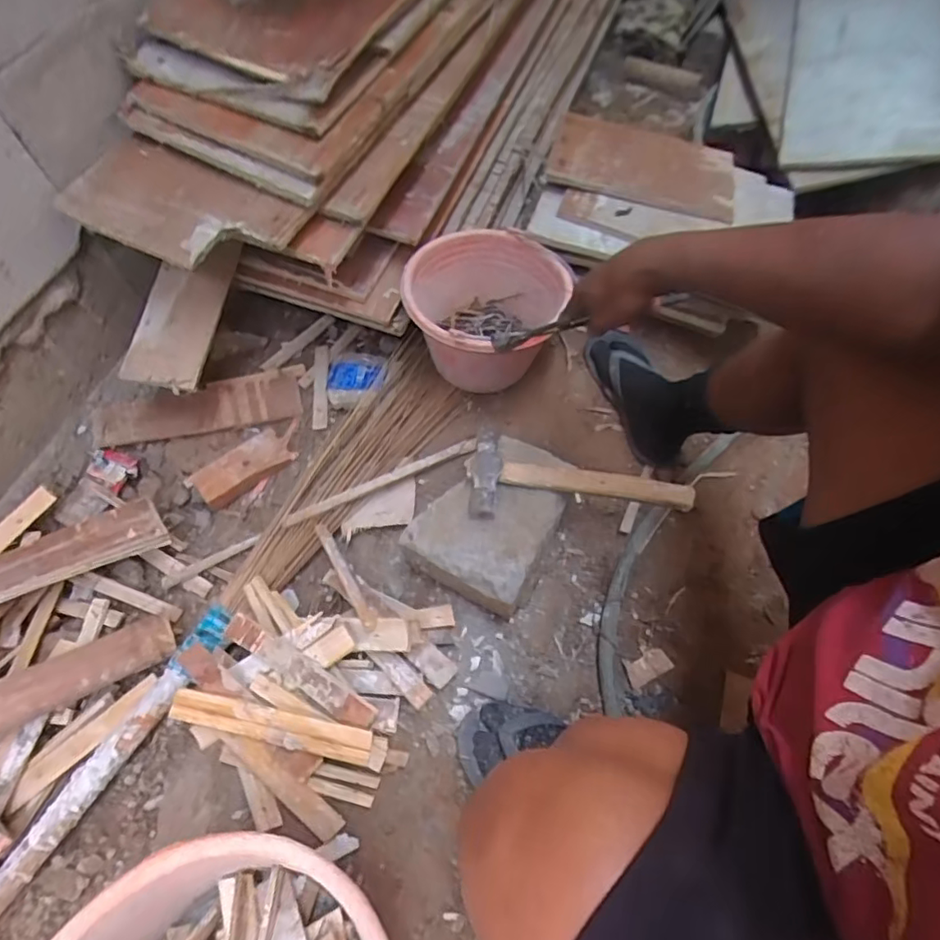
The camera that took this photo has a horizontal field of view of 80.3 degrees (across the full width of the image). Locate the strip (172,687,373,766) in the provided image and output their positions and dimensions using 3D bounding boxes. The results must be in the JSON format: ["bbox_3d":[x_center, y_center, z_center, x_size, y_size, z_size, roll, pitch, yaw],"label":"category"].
[{"bbox_3d":[-0.223,0.286,0.627,0.227,0.017,0.035,10,64,7],"label":"strip"}]

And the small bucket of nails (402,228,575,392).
[{"bbox_3d":[0.023,-0.225,0.885,0.238,0.184,0.226,-1,63,1],"label":"small bucket of nails"}]

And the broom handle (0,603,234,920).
[{"bbox_3d":[-0.468,0.400,0.610,0.044,0.025,0.573,29,67,15],"label":"broom handle"}]

